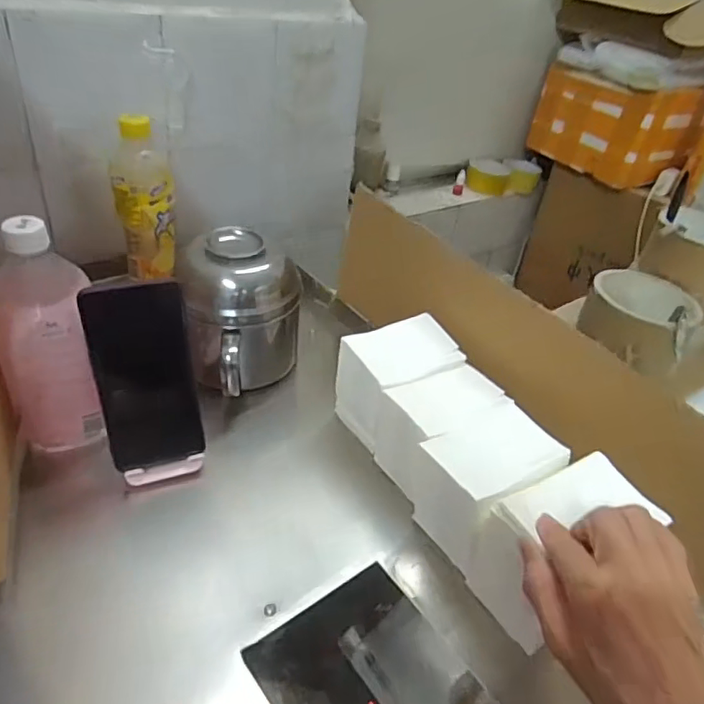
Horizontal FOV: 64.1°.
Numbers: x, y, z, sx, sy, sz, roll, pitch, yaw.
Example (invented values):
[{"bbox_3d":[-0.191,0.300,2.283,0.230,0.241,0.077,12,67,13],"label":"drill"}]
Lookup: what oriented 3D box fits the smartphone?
[{"bbox_3d":[-0.169,0.021,0.466,0.078,0.157,0.016,-17,24,-32],"label":"smartphone"}]

